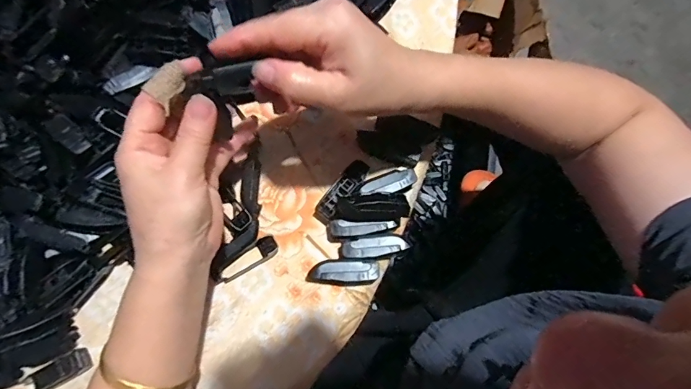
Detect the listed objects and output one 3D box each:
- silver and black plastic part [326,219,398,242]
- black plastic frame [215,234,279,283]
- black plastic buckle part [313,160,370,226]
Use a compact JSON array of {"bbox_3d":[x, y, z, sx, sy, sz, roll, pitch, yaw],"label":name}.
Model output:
[{"bbox_3d":[0.011,0.027,0.329,0.058,0.014,0.016,-8,76,11],"label":"silver and black plastic part"},{"bbox_3d":[-0.081,0.053,0.329,0.055,0.011,0.019,-33,78,-7],"label":"black plastic frame"},{"bbox_3d":[-0.003,-0.002,0.338,0.020,0.015,0.060,38,79,9],"label":"black plastic buckle part"}]

